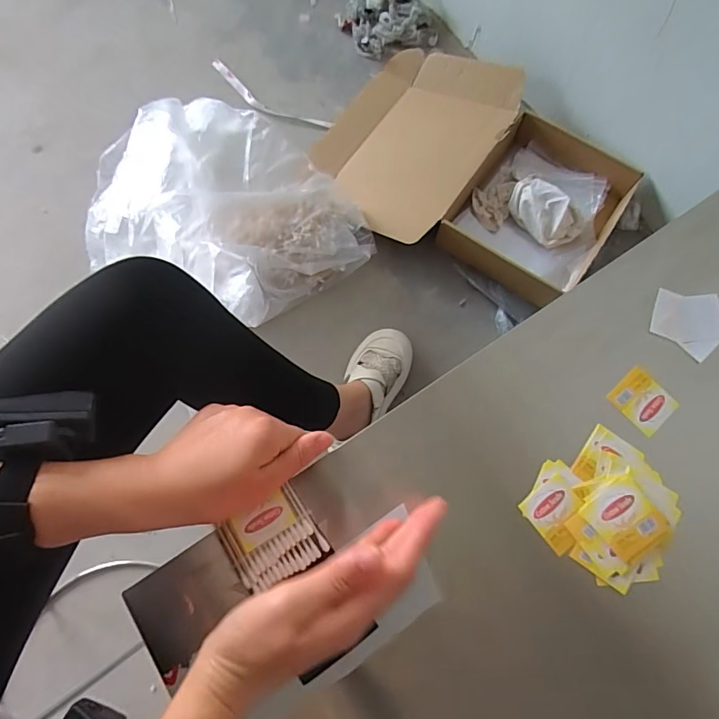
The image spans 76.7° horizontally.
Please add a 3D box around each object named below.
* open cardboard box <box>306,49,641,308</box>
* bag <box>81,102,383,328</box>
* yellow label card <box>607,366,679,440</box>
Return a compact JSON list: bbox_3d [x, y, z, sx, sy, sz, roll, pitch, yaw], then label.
[{"bbox_3d":[0.217,-0.387,0.926,0.613,0.127,0.434,31,75,7],"label":"open cardboard box"},{"bbox_3d":[-0.227,-0.246,0.809,0.454,0.254,0.325,28,75,6],"label":"bag"},{"bbox_3d":[0.222,0.032,0.355,0.036,0.005,0.043,-44,83,-5],"label":"yellow label card"}]

